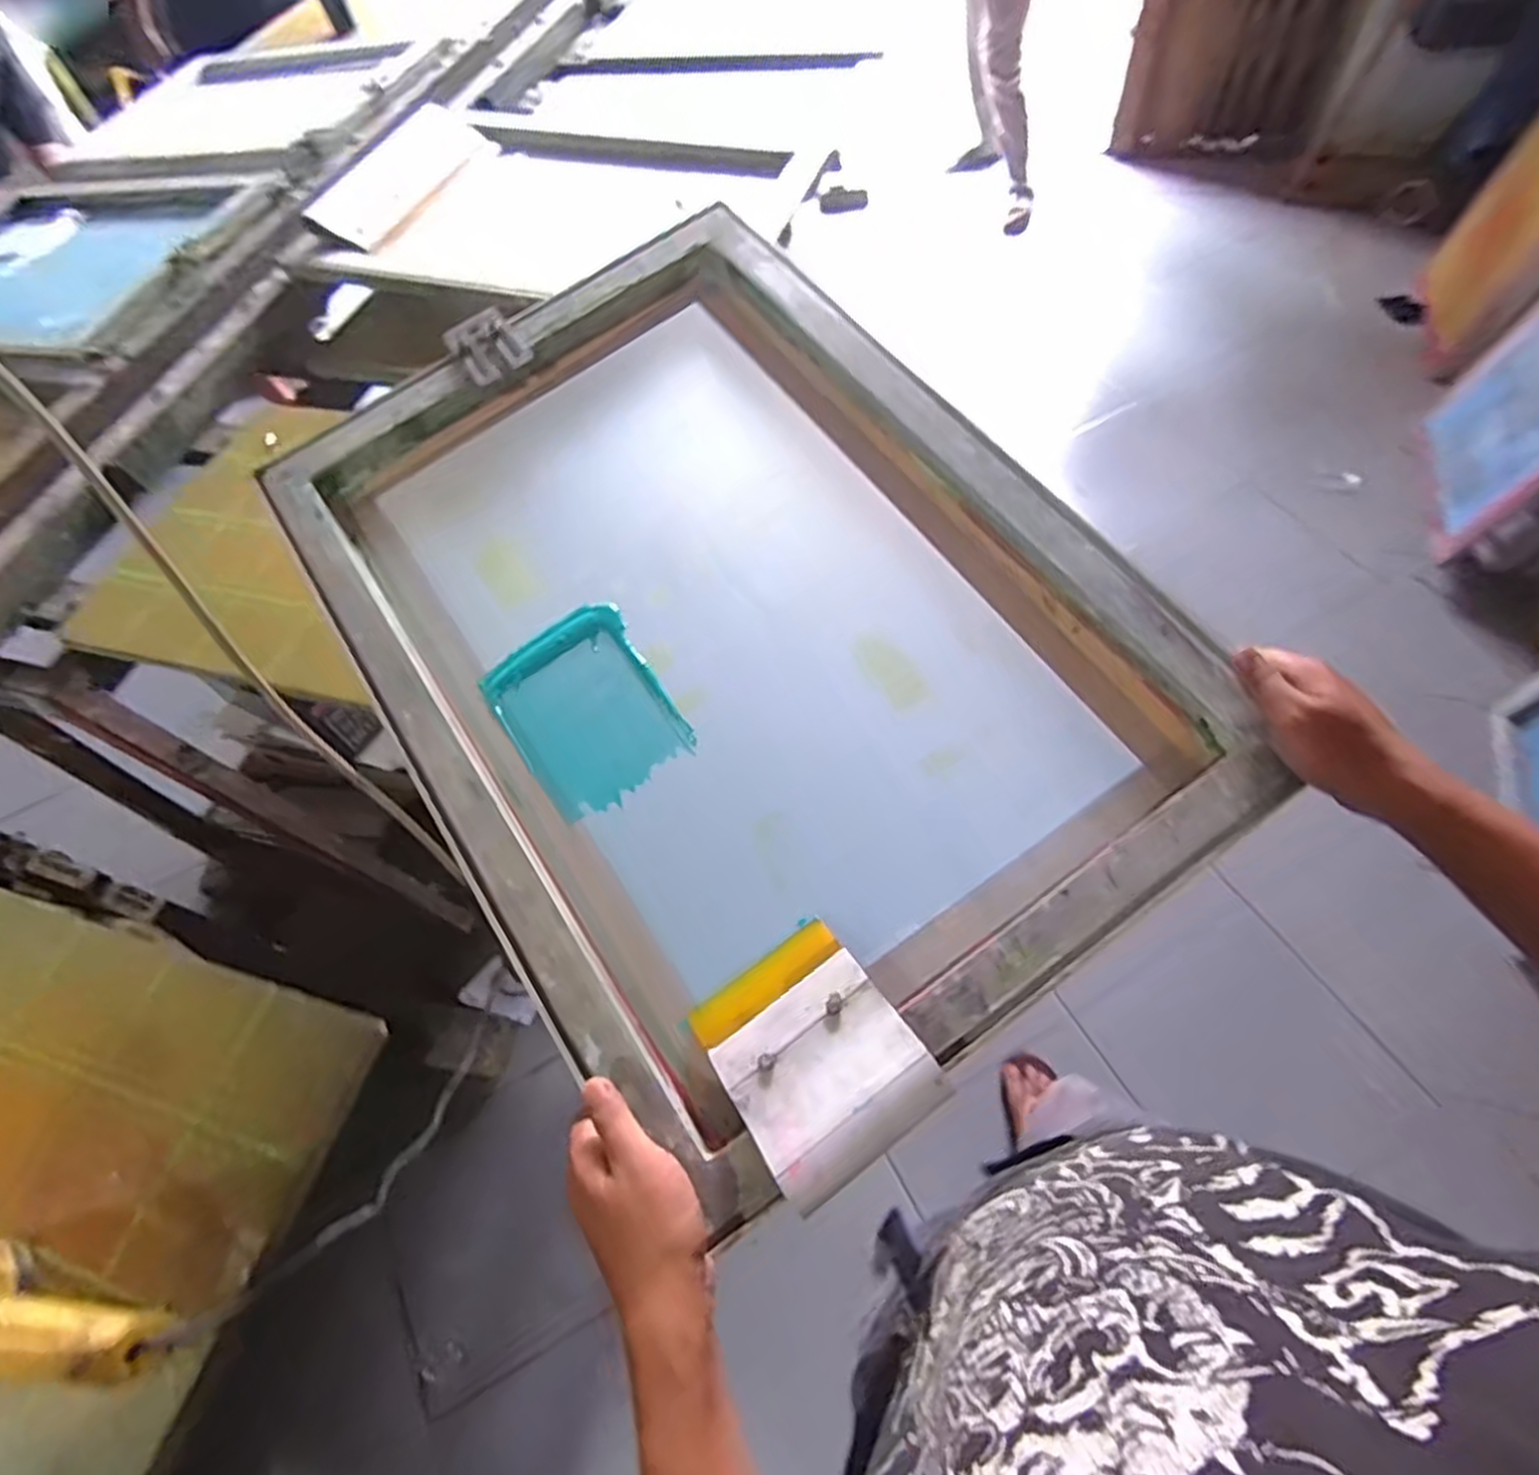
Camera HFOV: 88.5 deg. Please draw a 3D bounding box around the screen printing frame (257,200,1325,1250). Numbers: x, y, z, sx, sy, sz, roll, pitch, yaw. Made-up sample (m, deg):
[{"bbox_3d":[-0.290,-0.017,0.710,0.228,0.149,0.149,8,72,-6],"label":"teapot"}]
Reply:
[{"bbox_3d":[-0.041,-0.088,0.573,0.487,0.042,0.656,-34,70,-6],"label":"screen printing frame"}]

